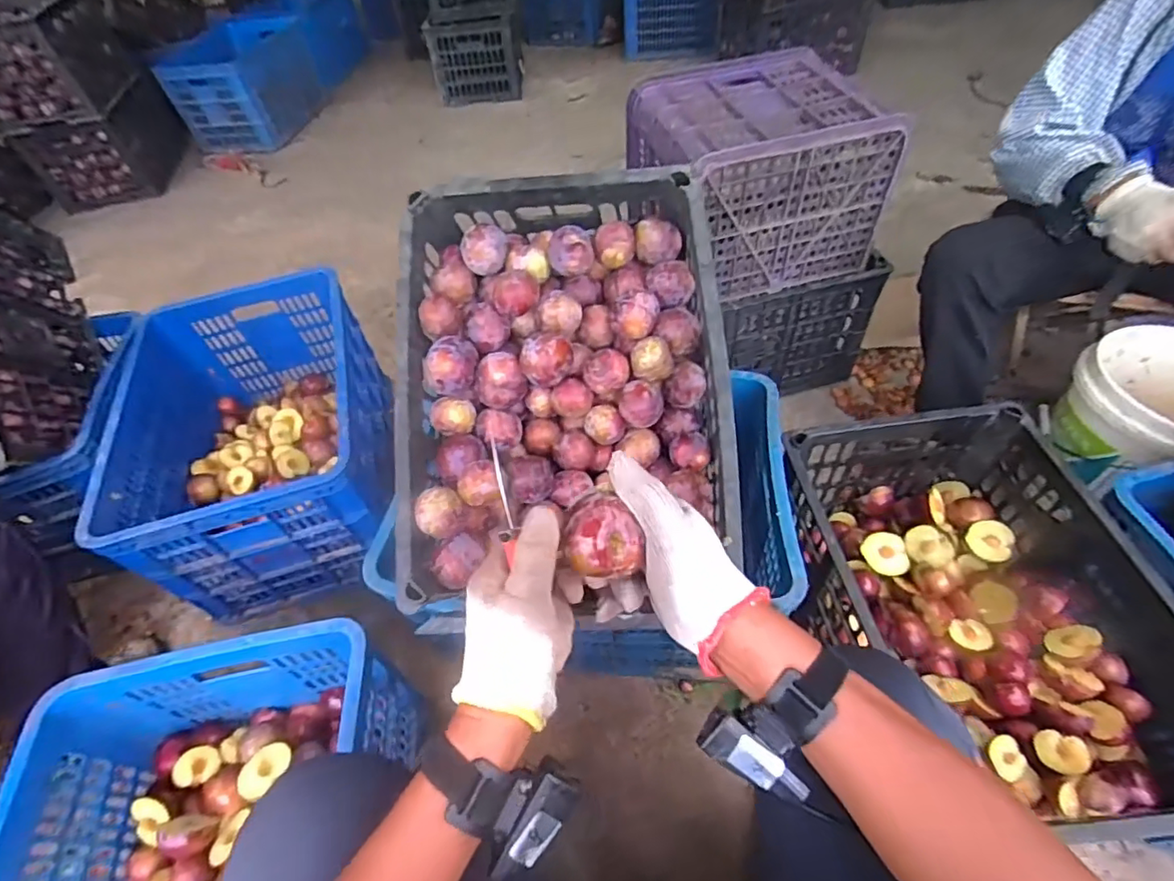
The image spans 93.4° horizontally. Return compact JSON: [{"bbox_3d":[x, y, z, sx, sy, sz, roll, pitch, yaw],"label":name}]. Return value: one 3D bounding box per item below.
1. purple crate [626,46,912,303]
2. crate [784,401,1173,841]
[{"bbox_3d":[0.283,-0.478,0.985,0.351,0.244,0.343,-15,55,-6],"label":"purple crate"},{"bbox_3d":[0.484,0.204,0.724,0.339,0.225,0.485,-8,55,-1],"label":"crate"}]

